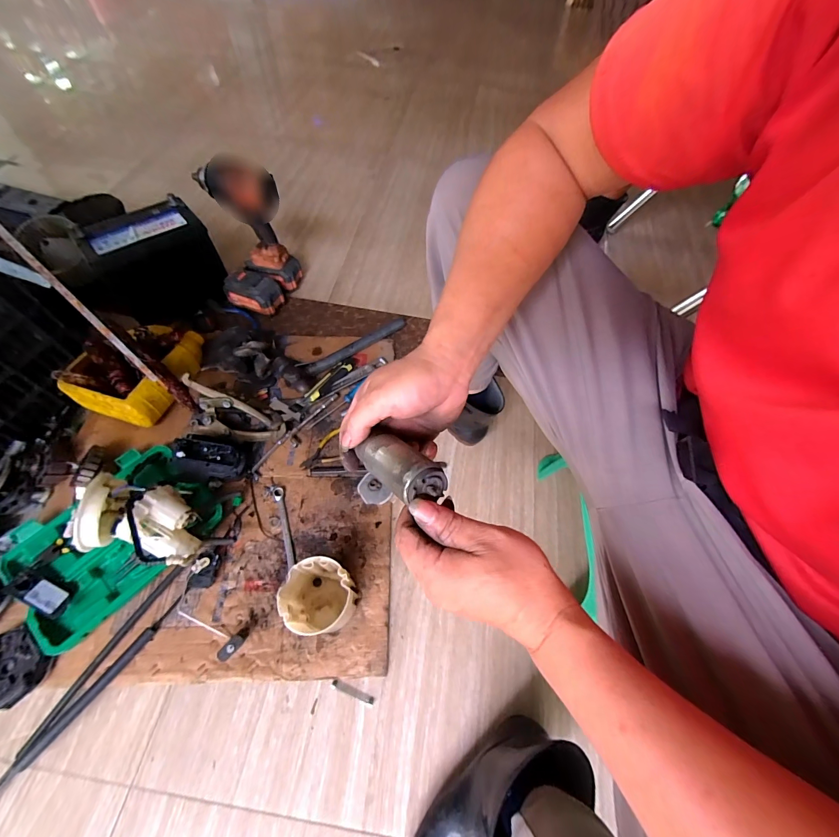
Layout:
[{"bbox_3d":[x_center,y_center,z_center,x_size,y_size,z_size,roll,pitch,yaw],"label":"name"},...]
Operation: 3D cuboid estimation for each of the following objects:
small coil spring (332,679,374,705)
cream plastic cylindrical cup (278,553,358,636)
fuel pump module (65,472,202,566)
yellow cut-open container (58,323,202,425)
[{"bbox_3d":[-0.106,0.430,0.559,0.070,0.004,0.014,17,61,5],"label":"small coil spring"},{"bbox_3d":[-0.157,0.276,0.557,0.094,0.121,0.088,2,61,-3],"label":"cream plastic cylindrical cup"},{"bbox_3d":[-0.446,0.157,0.561,0.194,0.100,0.124,16,61,5],"label":"fuel pump module"},{"bbox_3d":[-0.565,-0.110,0.735,0.184,0.121,0.221,16,61,5],"label":"yellow cut-open container"}]

